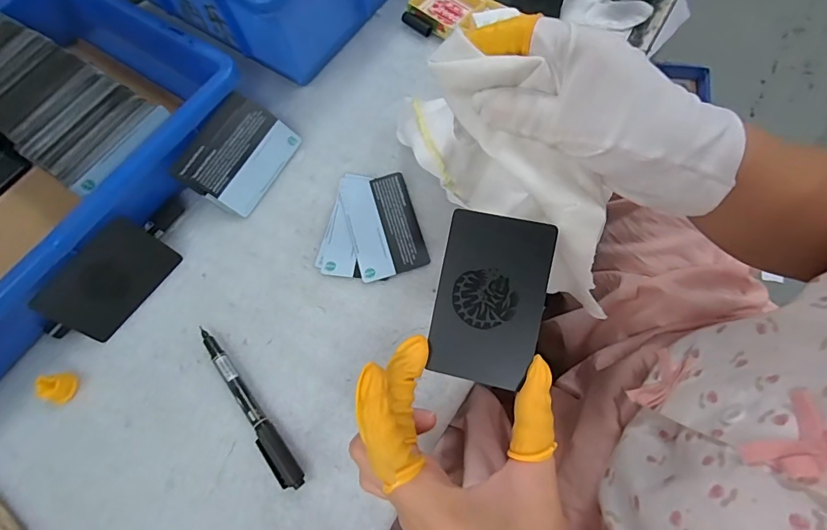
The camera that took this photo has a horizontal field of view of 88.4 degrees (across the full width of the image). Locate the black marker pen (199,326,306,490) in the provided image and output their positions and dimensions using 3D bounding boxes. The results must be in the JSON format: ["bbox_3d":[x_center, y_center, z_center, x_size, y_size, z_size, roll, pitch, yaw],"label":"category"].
[{"bbox_3d":[-0.115,0.095,0.294,0.015,0.011,0.130,-37,73,-10],"label":"black marker pen"}]

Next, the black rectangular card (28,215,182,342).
[{"bbox_3d":[-0.223,0.010,0.313,0.004,0.056,0.084,22,70,45],"label":"black rectangular card"}]

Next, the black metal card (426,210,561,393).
[{"bbox_3d":[0.039,0.017,0.218,0.053,0.004,0.084,12,88,9],"label":"black metal card"}]

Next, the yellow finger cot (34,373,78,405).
[{"bbox_3d":[-0.255,0.088,0.304,0.018,0.016,0.021,4,71,4],"label":"yellow finger cot"}]

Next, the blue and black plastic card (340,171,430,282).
[{"bbox_3d":[-0.024,-0.034,0.339,0.054,0.004,0.089,-16,71,-3],"label":"blue and black plastic card"}]

